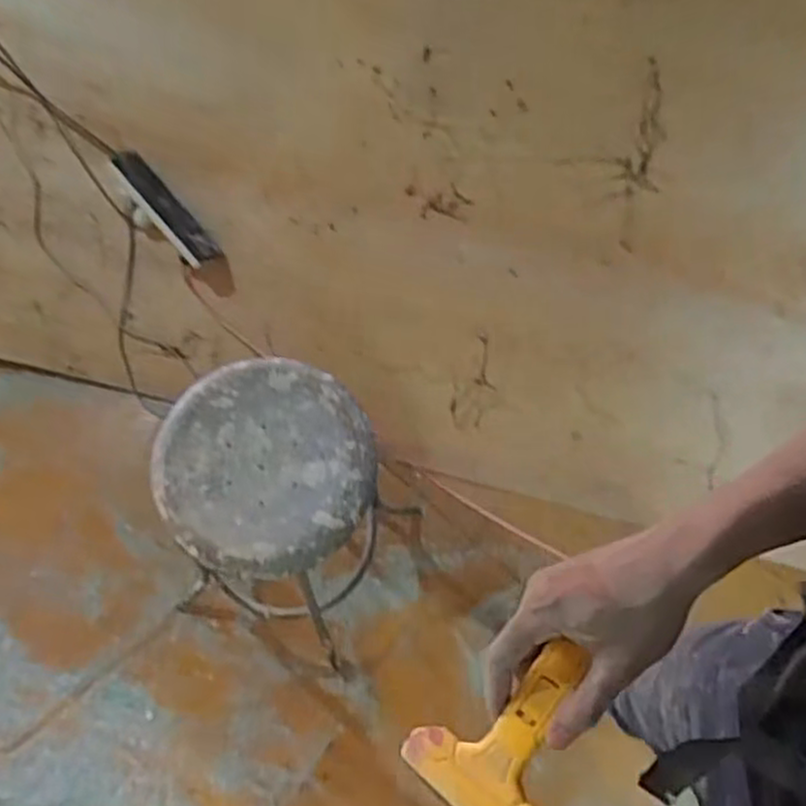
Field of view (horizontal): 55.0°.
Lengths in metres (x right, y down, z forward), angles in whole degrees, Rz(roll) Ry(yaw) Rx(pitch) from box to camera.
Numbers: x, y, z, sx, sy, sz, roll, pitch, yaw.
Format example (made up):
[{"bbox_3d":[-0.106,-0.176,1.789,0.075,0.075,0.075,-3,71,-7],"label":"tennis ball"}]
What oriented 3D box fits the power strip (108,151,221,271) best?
[{"bbox_3d":[-0.423,-0.344,1.373,0.068,0.050,0.234,-41,93,-14],"label":"power strip"}]

